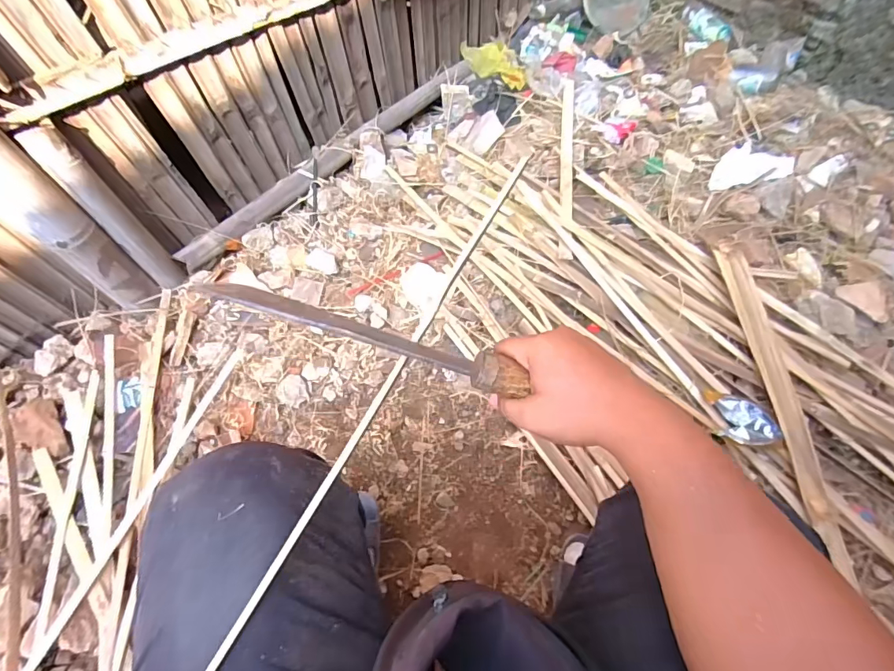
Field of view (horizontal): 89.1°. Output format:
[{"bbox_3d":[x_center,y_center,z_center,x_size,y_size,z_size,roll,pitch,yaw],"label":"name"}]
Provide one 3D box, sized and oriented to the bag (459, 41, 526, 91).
[{"bbox_3d":[0.125,-0.691,1.155,0.097,0.036,0.195,-36,69,-16],"label":"bag"}]

